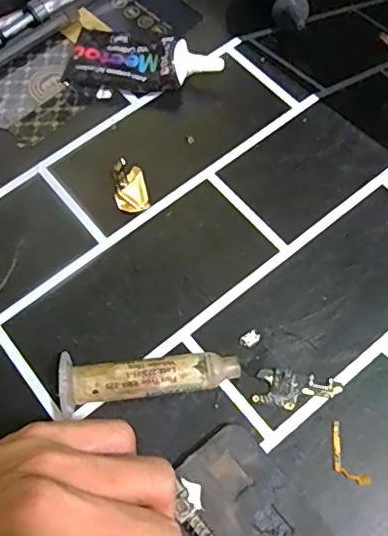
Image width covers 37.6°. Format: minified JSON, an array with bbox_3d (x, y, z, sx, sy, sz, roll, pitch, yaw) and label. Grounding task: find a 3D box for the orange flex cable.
[{"bbox_3d":[0.071,0.090,0.272,0.012,0.004,0.032,-22,65,-8],"label":"orange flex cable"}]

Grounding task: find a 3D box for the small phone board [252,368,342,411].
[{"bbox_3d":[0.052,0.061,0.285,0.041,0.004,0.019,11,65,8],"label":"small phone board"}]

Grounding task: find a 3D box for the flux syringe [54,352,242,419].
[{"bbox_3d":[-0.022,0.057,0.281,0.087,0.022,0.026,-3,64,1],"label":"flux syringe"}]

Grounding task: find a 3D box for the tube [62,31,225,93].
[{"bbox_3d":[-0.033,-0.134,0.368,0.096,0.026,0.040,7,65,6],"label":"tube"}]

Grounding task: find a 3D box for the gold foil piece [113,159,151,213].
[{"bbox_3d":[-0.038,-0.049,0.338,0.019,0.009,0.033,-12,64,-4],"label":"gold foil piece"}]

